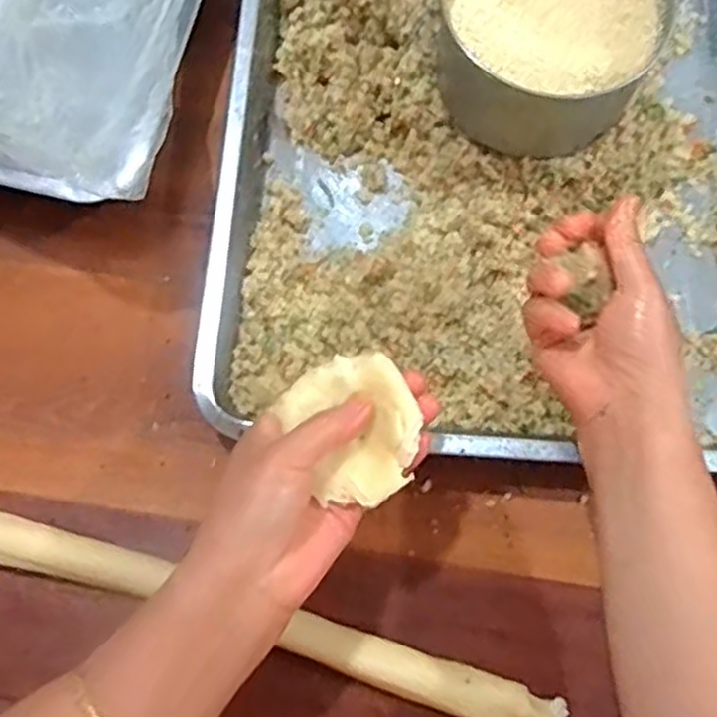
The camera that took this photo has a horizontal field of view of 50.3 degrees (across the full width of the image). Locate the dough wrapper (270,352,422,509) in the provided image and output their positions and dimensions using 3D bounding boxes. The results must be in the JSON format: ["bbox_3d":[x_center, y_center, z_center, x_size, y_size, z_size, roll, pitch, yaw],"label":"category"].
[{"bbox_3d":[-0.001,0.036,0.395,0.063,0.015,0.075,-28,80,-6],"label":"dough wrapper"}]

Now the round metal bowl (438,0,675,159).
[{"bbox_3d":[0.120,-0.208,0.508,0.133,0.092,0.137,0,75,-1],"label":"round metal bowl"}]

